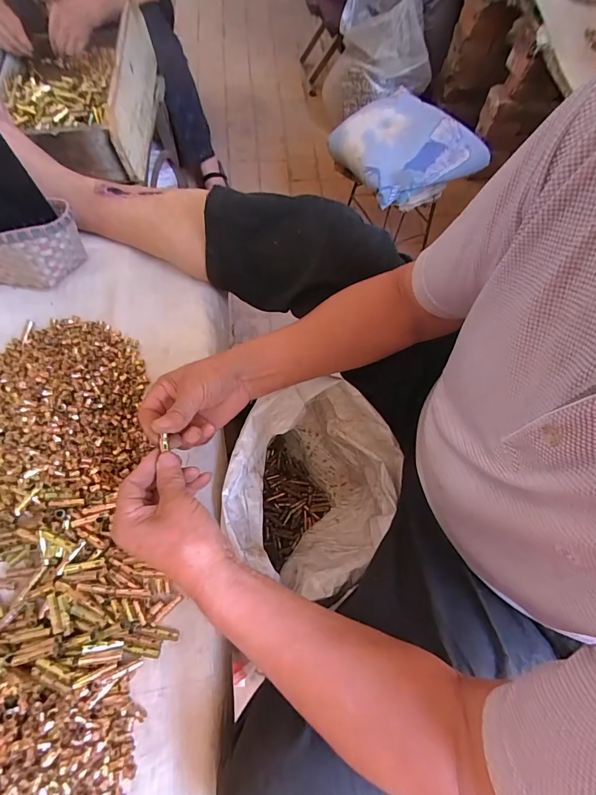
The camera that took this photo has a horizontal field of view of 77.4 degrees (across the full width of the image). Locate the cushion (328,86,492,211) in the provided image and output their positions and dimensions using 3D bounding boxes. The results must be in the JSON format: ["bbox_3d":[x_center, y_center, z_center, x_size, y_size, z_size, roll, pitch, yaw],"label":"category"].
[{"bbox_3d":[0.324,-0.805,1.197,0.403,0.121,0.399,-24,70,-12],"label":"cushion"}]

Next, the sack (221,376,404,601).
[{"bbox_3d":[0.021,0.168,0.645,0.220,0.413,0.262,24,68,7],"label":"sack"}]

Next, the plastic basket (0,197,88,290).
[{"bbox_3d":[-0.383,-0.228,0.510,0.098,0.141,0.138,33,70,11],"label":"plastic basket"}]

